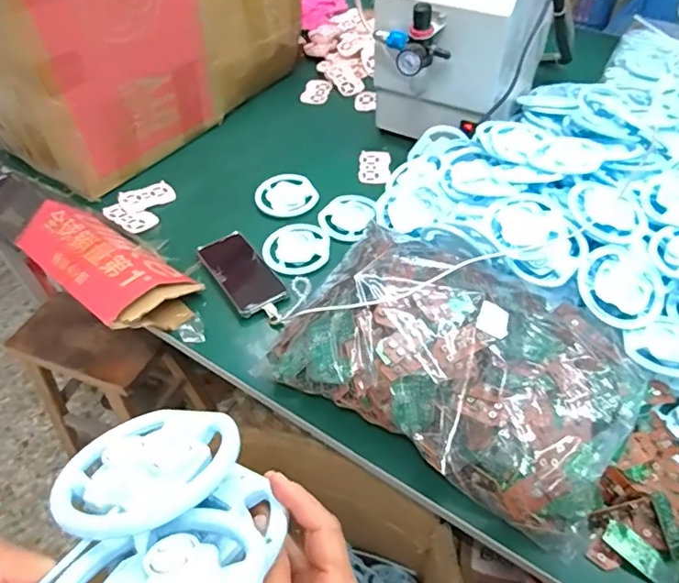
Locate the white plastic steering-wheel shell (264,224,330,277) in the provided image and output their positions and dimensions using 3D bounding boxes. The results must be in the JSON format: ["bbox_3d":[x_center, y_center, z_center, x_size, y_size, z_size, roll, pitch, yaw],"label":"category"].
[{"bbox_3d":[-0.067,-0.069,0.829,0.099,0.008,0.111,-3,49,1],"label":"white plastic steering-wheel shell"}]

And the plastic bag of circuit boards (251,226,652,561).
[{"bbox_3d":[0.142,0.069,0.631,0.390,0.112,0.280,26,55,23],"label":"plastic bag of circuit boards"}]

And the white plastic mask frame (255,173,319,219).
[{"bbox_3d":[-0.094,-0.167,0.913,0.101,0.005,0.101,-20,51,-14],"label":"white plastic mask frame"}]

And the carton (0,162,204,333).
[{"bbox_3d":[-0.541,-0.159,0.865,0.787,0.069,0.142,30,57,25],"label":"carton"}]

